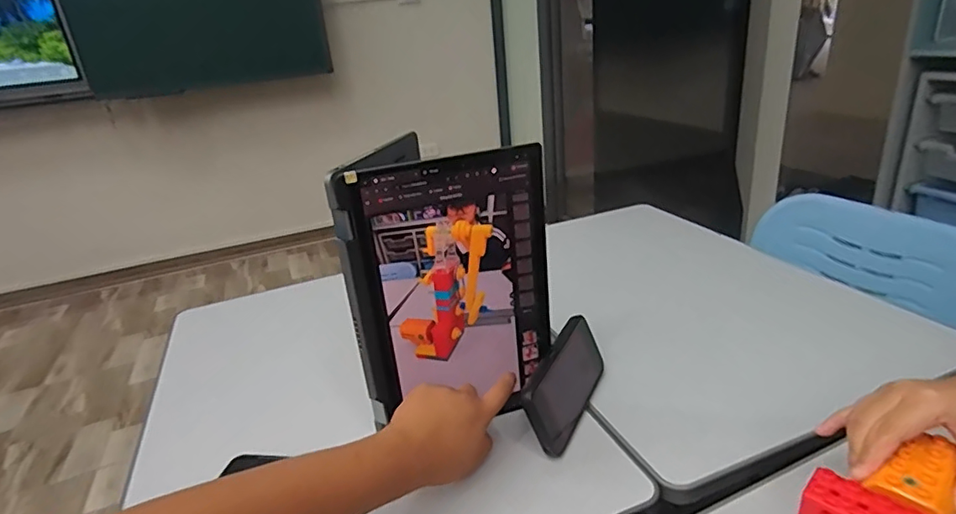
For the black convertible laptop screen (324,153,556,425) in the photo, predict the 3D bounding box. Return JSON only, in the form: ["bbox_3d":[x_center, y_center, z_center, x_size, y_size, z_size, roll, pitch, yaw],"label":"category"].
[{"bbox_3d":[-0.024,0.027,0.548,0.208,0.255,0.014,-11,23,-15],"label":"black convertible laptop screen"}]

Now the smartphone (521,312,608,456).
[{"bbox_3d":[0.103,0.137,0.608,0.018,0.082,0.167,-19,15,38],"label":"smartphone"}]

